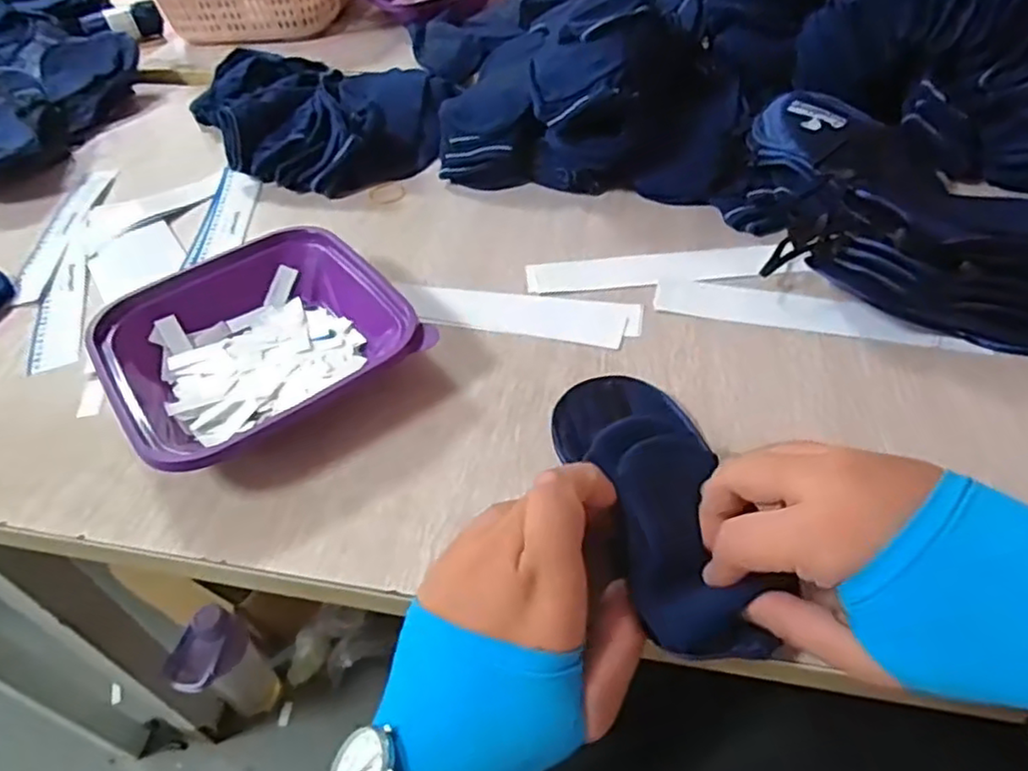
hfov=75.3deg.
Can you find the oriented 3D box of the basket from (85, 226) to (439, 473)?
[{"bbox_3d":[-0.175,-0.031,0.455,0.184,0.043,0.183,-29,51,-20],"label":"basket"}]

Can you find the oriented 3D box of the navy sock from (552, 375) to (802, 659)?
[{"bbox_3d":[0.071,0.048,0.343,0.085,0.061,0.171,-10,46,-4],"label":"navy sock"}]

